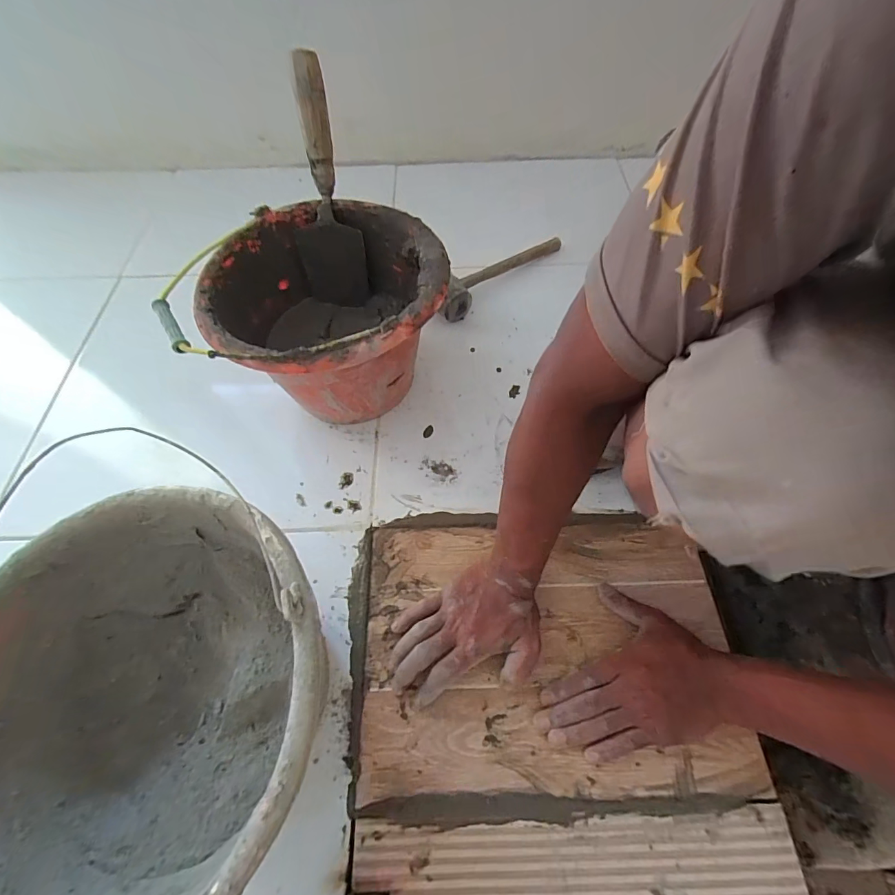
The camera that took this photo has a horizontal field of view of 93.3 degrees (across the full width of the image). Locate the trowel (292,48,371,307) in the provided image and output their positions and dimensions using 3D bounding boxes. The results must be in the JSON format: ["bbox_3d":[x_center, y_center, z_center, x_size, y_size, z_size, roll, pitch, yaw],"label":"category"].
[{"bbox_3d":[-0.159,-0.318,0.544,0.086,0.279,0.043,-1,37,1],"label":"trowel"}]

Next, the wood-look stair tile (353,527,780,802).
[{"bbox_3d":[0.107,0.216,0.467,0.390,0.008,0.266,-2,60,1],"label":"wood-look stair tile"}]

